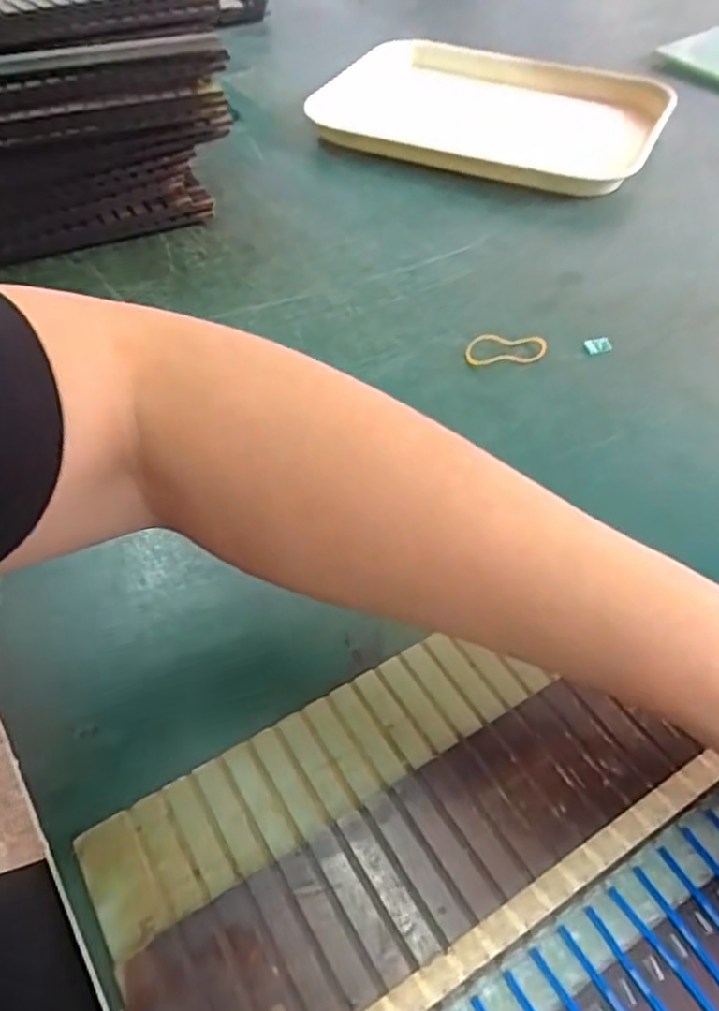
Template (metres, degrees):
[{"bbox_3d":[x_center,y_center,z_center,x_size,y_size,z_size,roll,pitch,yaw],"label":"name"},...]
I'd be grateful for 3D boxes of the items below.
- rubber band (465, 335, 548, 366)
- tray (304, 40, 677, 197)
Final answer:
[{"bbox_3d":[0.092,-0.099,0.446,0.052,0.005,0.023,-6,50,-7],"label":"rubber band"},{"bbox_3d":[0.121,-0.369,0.662,0.301,0.034,0.218,16,52,13],"label":"tray"}]

